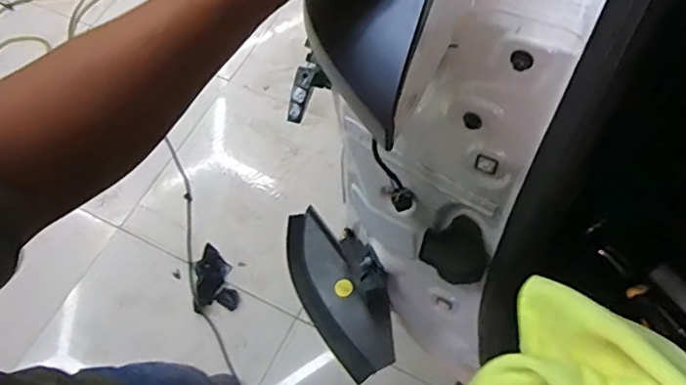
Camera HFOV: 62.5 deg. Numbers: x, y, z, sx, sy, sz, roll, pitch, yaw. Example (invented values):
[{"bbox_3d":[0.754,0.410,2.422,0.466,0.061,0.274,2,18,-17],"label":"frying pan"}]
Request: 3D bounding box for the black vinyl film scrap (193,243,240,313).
[{"bbox_3d":[-0.351,0.235,1.571,0.119,0.013,0.190,-7,60,0],"label":"black vinyl film scrap"}]

